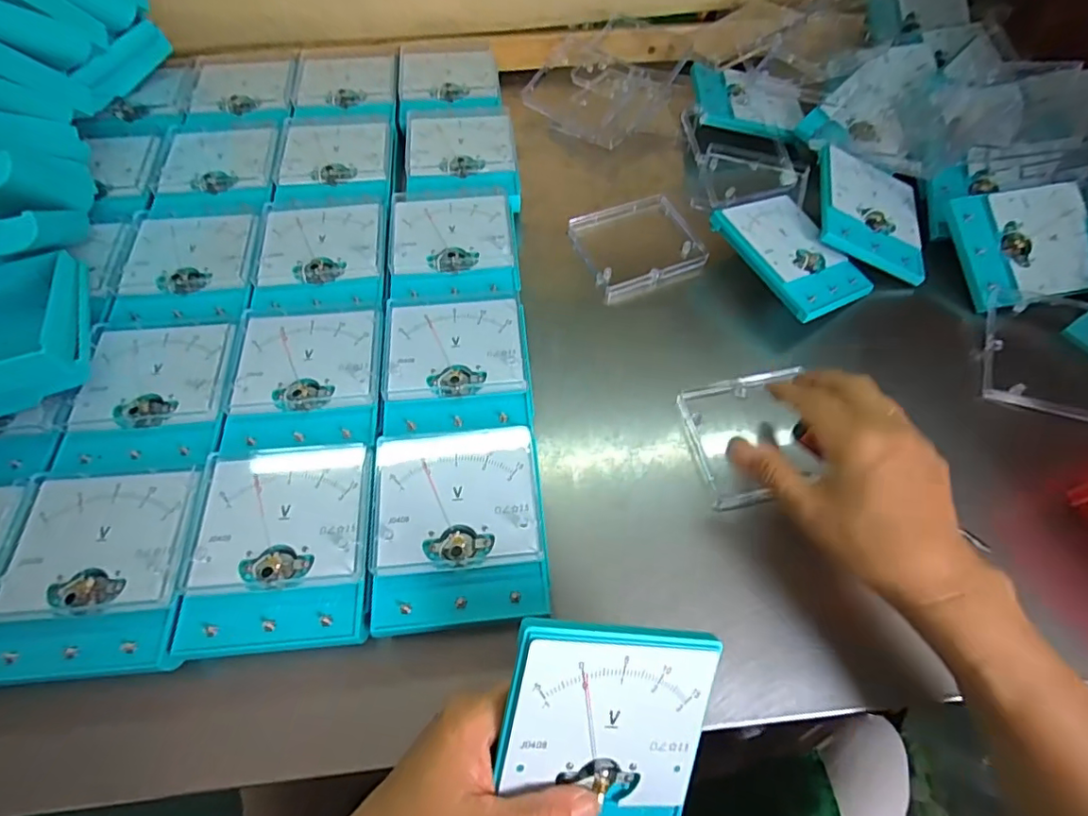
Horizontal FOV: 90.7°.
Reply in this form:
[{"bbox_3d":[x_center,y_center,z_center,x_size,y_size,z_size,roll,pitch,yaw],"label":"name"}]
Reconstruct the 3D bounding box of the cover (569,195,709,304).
[{"bbox_3d":[0.082,-0.146,0.476,0.099,0.011,0.087,-19,63,-10],"label":"cover"}]

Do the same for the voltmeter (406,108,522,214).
[{"bbox_3d":[-0.074,-0.226,0.501,0.100,0.041,0.129,-4,61,-2],"label":"voltmeter"}]

